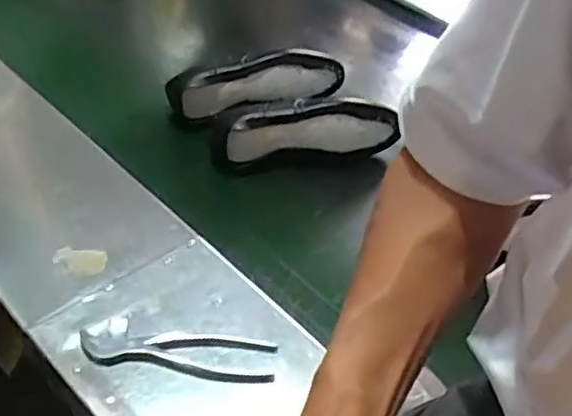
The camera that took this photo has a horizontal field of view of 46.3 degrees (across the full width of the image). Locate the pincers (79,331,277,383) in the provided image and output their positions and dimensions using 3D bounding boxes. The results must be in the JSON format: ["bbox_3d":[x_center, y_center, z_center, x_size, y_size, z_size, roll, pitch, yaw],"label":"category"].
[{"bbox_3d":[-0.108,0.145,0.674,0.193,0.010,0.050,6,41,-1],"label":"pincers"}]

